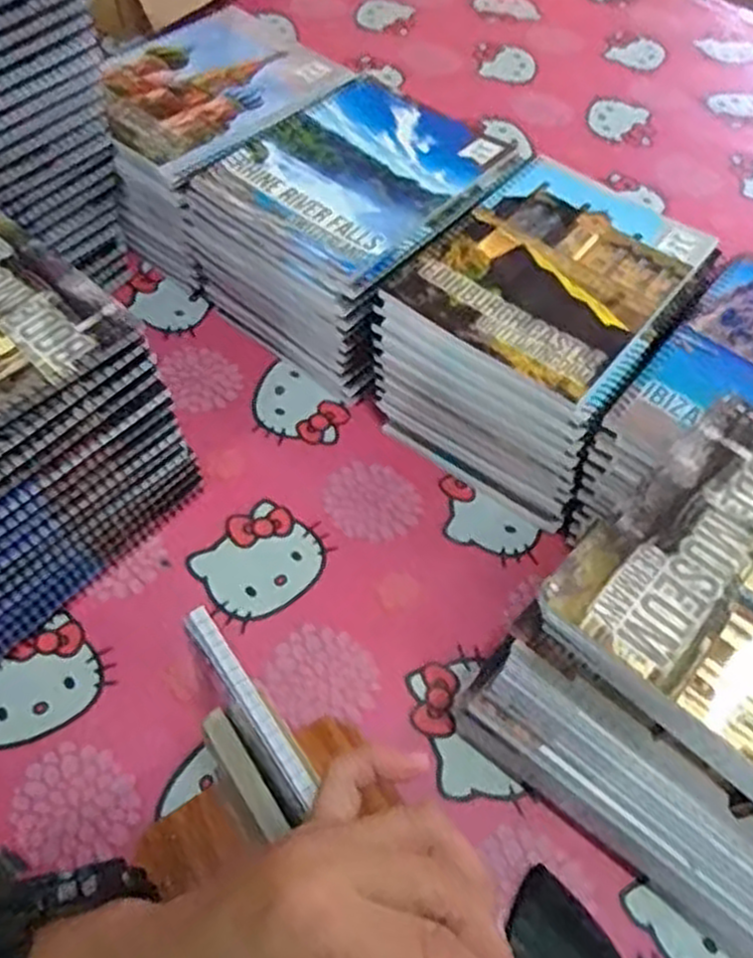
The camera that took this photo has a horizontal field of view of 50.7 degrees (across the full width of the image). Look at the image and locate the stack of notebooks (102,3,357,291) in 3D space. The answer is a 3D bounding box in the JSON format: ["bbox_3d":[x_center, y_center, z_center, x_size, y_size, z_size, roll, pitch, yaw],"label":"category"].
[{"bbox_3d":[-0.137,-0.281,0.669,0.153,0.109,0.202,36,61,19],"label":"stack of notebooks"}]

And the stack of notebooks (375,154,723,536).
[{"bbox_3d":[0.117,-0.102,0.575,0.162,0.123,0.201,32,59,17],"label":"stack of notebooks"}]

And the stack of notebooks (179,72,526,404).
[{"bbox_3d":[-0.012,-0.188,0.624,0.168,0.126,0.200,37,61,20],"label":"stack of notebooks"}]

